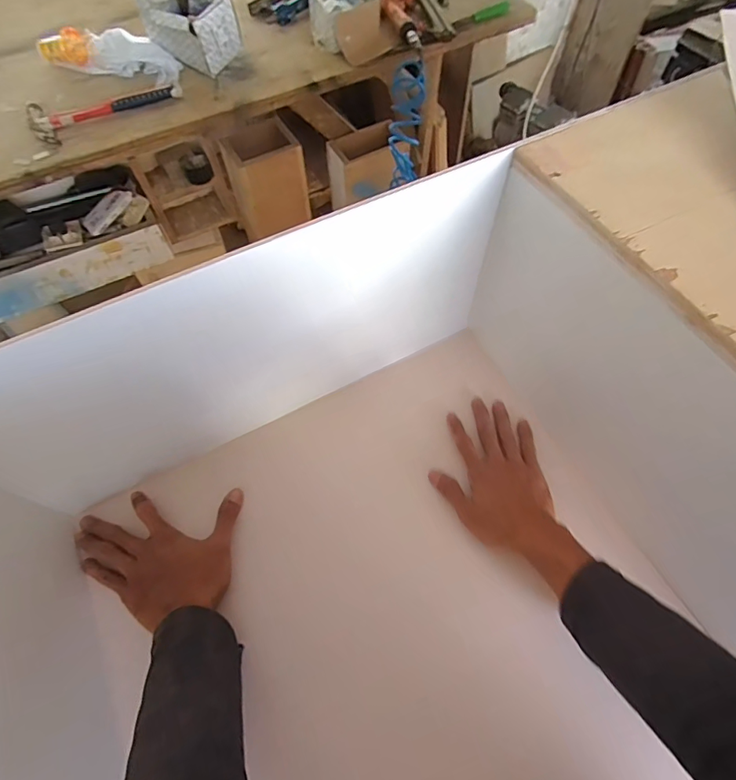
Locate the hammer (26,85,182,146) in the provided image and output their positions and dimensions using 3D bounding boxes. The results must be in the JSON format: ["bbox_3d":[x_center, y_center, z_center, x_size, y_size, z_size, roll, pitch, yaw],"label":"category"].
[{"bbox_3d":[-0.563,-0.611,0.980,0.304,0.030,0.111,-32,66,-15],"label":"hammer"}]

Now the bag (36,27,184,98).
[{"bbox_3d":[-0.561,-0.755,1.031,0.342,0.055,0.122,17,64,9],"label":"bag"}]

